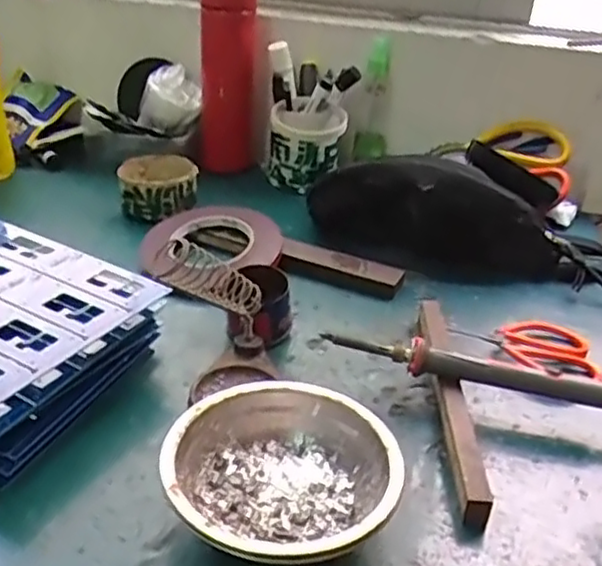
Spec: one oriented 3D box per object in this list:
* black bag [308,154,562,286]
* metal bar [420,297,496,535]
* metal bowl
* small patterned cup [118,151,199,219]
[{"bbox_3d":[0.134,-0.067,0.677,0.246,0.101,0.045,14,30,16],"label":"black bag"},{"bbox_3d":[0.106,0.081,0.483,0.020,0.025,0.217,4,30,0],"label":"metal bar"},{"bbox_3d":[-0.012,0.113,0.383,0.125,0.046,0.126,3,30,-2],"label":"metal bowl"},{"bbox_3d":[-0.158,-0.107,0.751,0.084,0.054,0.094,-1,29,-10],"label":"small patterned cup"}]

